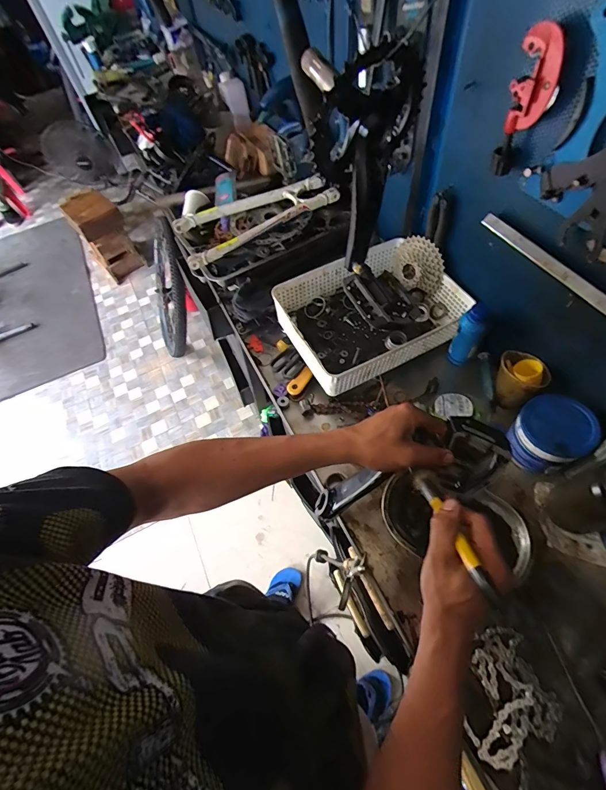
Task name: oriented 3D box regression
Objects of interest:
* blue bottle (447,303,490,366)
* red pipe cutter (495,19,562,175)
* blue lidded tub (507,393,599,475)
[{"bbox_3d":[0.305,-0.105,0.683,0.042,0.147,0.034,24,64,21],"label":"blue bottle"},{"bbox_3d":[0.279,-0.356,0.449,0.028,0.153,0.052,-38,63,-14],"label":"red pipe cutter"},{"bbox_3d":[0.396,0.063,0.586,0.106,0.084,0.100,-3,58,5],"label":"blue lidded tub"}]

